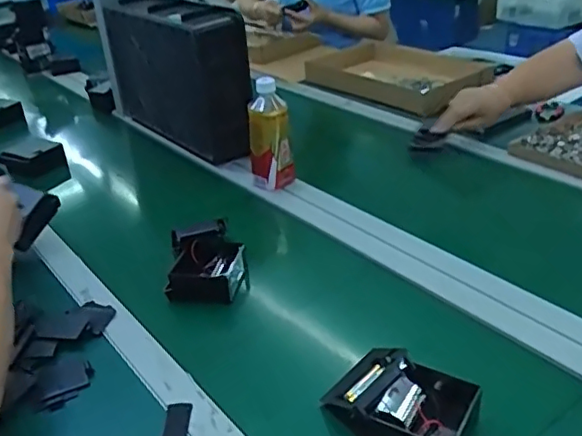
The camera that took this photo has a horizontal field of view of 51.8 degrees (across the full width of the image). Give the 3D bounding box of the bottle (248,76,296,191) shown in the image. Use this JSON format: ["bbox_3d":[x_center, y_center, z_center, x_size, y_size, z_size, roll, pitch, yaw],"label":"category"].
[{"bbox_3d":[-0.035,-0.131,1.008,0.071,0.181,0.061,-6,31,-2],"label":"bottle"}]

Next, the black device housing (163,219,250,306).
[{"bbox_3d":[-0.111,0.058,0.803,0.099,0.065,0.119,-4,31,2],"label":"black device housing"}]

